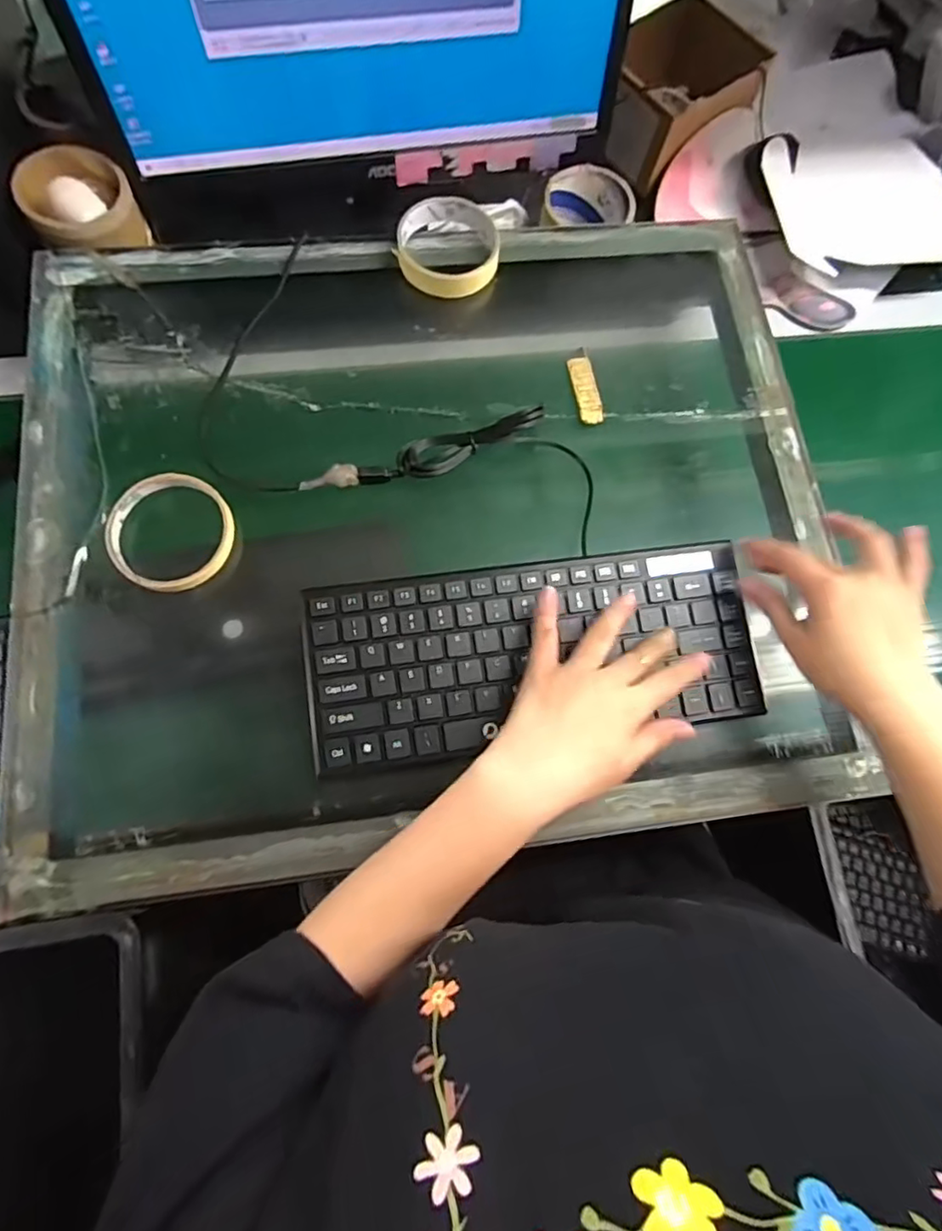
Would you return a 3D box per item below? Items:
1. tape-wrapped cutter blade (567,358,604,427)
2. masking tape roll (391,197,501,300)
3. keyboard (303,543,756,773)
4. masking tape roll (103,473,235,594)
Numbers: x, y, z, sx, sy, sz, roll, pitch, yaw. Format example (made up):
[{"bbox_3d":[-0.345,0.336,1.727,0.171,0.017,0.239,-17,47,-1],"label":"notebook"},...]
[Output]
[{"bbox_3d":[0.091,-0.181,0.473,0.019,0.005,0.061,-8,76,-3],"label":"tape-wrapped cutter blade"},{"bbox_3d":[-0.019,-0.302,0.491,0.083,0.027,0.085,0,76,-1],"label":"masking tape roll"},{"bbox_3d":[0.043,0.023,0.398,0.297,0.014,0.125,-10,76,-7],"label":"keyboard"},{"bbox_3d":[-0.210,-0.060,0.417,0.083,0.016,0.087,0,76,-1],"label":"masking tape roll"}]

